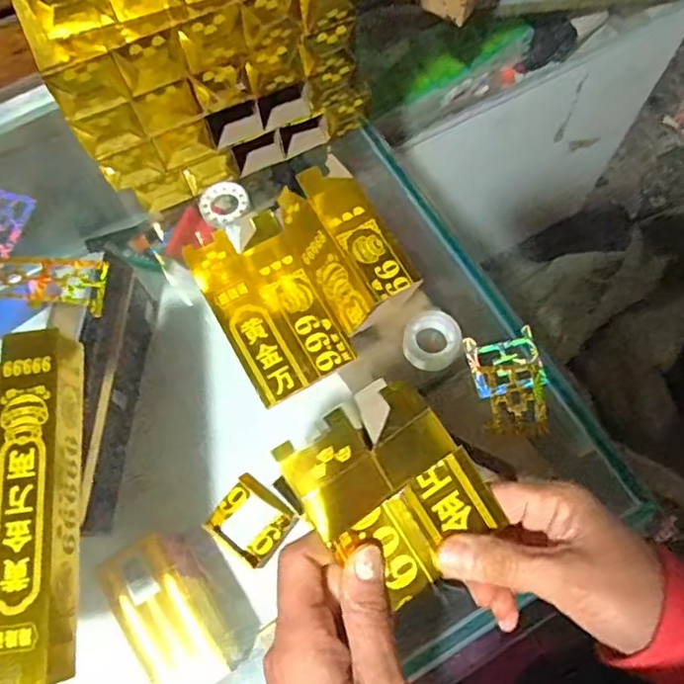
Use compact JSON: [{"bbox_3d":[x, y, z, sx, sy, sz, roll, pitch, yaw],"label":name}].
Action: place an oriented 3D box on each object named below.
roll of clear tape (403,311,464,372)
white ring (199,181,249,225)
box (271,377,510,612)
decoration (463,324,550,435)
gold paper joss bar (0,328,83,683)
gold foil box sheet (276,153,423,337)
[{"bbox_3d":[0.069,-0.001,0.479,0.043,0.026,0.040,0,70,1],"label":"roll of clear tape"},{"bbox_3d":[-0.099,-0.117,0.524,0.040,0.007,0.036,-22,72,-7],"label":"white ring"},{"bbox_3d":[0.025,0.071,0.304,0.078,0.026,0.090,-35,74,-11],"label":"box"},{"bbox_3d":[0.130,0.032,0.475,0.055,0.010,0.080,-11,71,-3],"label":"decoration"},{"bbox_3d":[-0.209,0.107,0.425,0.045,0.040,0.228,-7,70,-2],"label":"gold paper joss bar"},{"bbox_3d":[0.000,-0.080,0.489,0.065,0.037,0.130,-29,73,-9],"label":"gold foil box sheet"}]

